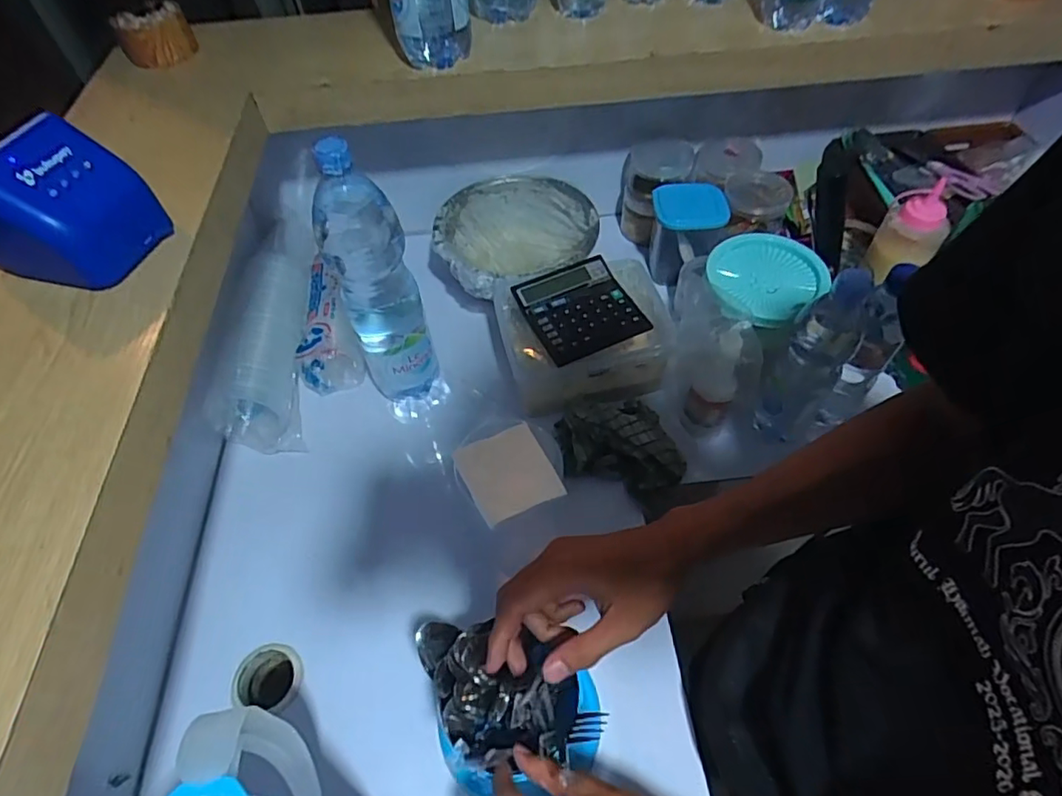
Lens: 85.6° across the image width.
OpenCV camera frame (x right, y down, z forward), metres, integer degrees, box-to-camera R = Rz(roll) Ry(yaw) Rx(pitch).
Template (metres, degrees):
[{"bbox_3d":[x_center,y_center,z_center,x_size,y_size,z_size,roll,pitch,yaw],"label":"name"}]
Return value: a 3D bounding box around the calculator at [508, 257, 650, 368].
[{"bbox_3d":[0.057,-0.111,0.694,0.124,0.019,0.130,-23,56,-13],"label":"calculator"}]

